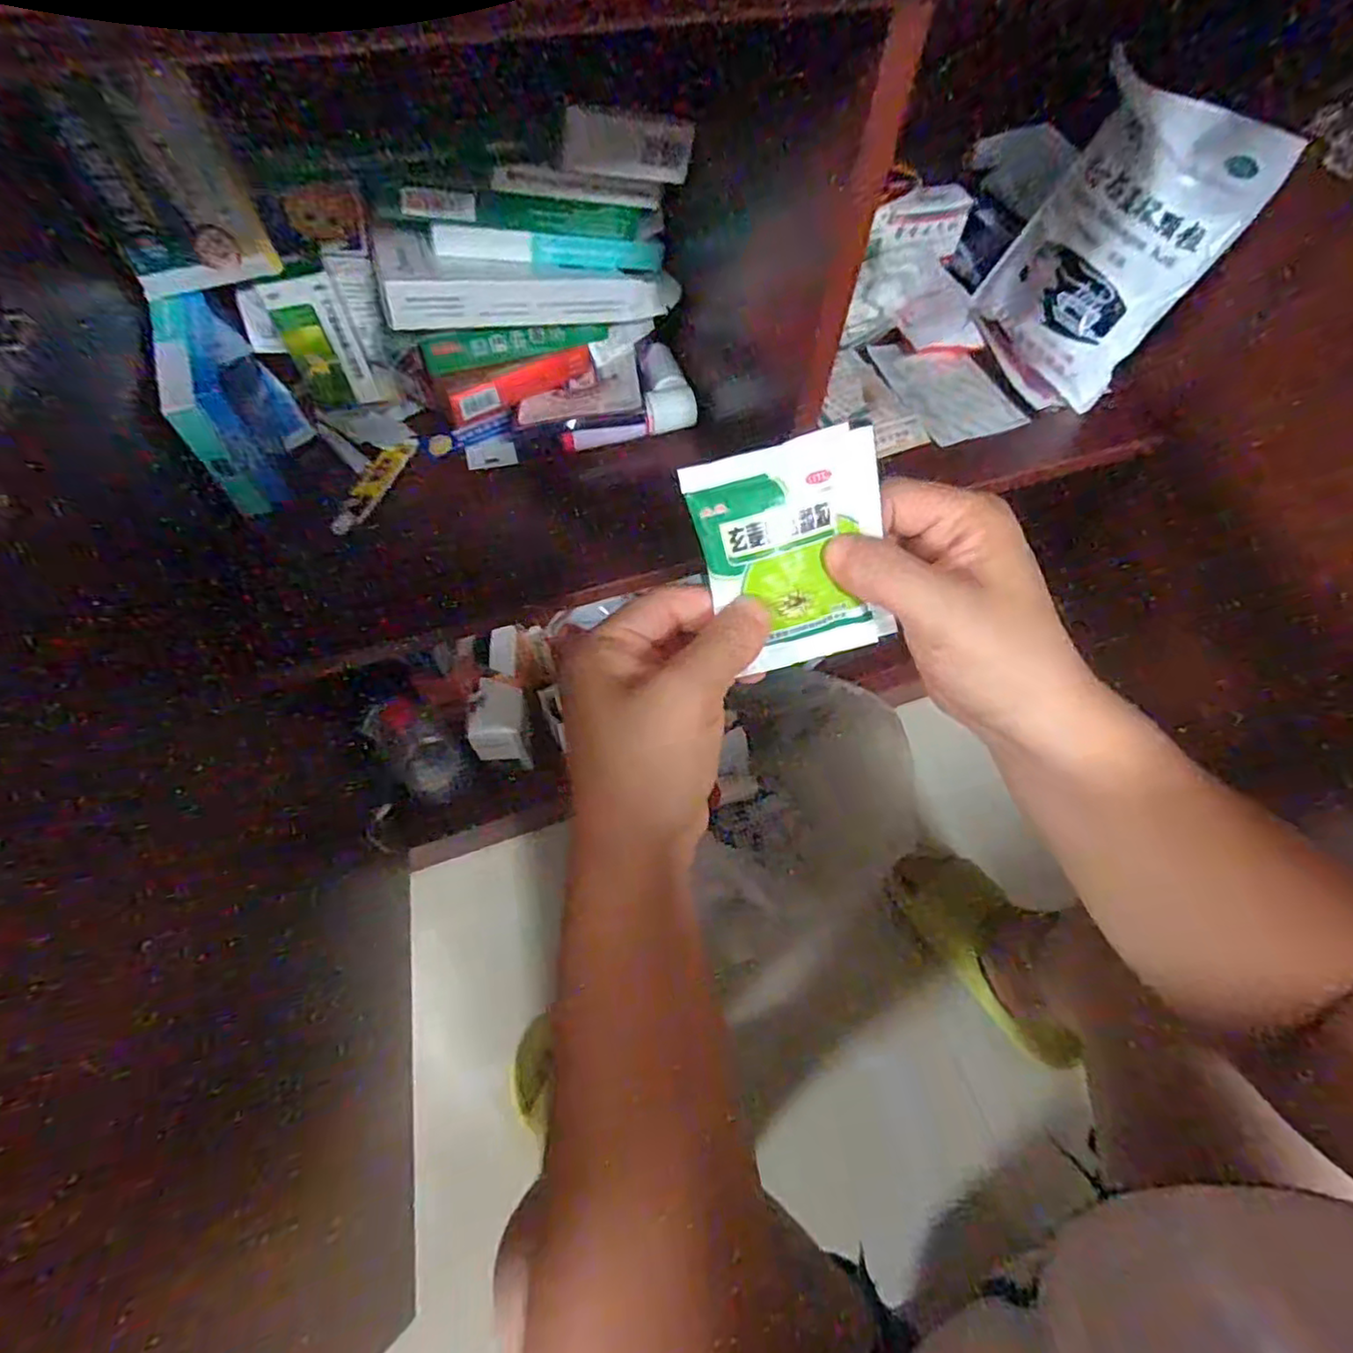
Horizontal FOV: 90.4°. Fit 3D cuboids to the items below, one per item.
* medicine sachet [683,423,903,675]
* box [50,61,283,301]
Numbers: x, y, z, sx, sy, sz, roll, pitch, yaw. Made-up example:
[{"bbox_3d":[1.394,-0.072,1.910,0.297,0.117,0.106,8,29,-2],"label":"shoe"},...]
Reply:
[{"bbox_3d":[0.044,-0.044,0.247,0.065,0.080,0.005,-16,21,1],"label":"medicine sachet"},{"bbox_3d":[-0.329,-0.315,0.435,0.087,0.112,0.021,-33,67,-17],"label":"box"}]

